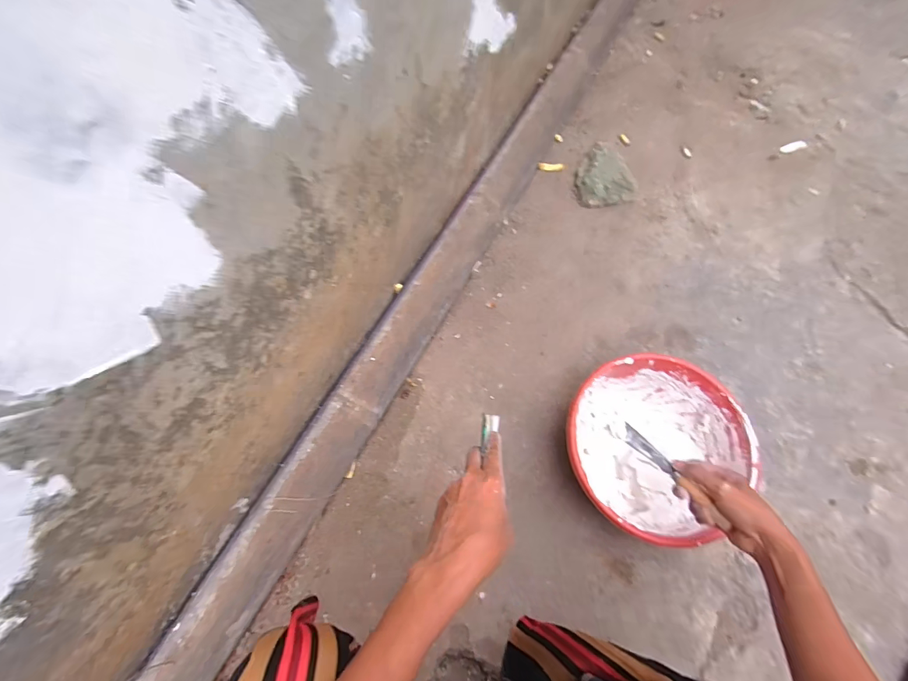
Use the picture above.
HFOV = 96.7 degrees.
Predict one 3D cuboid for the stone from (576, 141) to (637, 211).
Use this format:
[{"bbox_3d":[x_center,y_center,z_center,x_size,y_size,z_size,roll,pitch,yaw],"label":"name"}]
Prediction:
[{"bbox_3d":[0.294,-0.336,0.826,0.106,0.044,0.142,-19,71,-9],"label":"stone"}]

